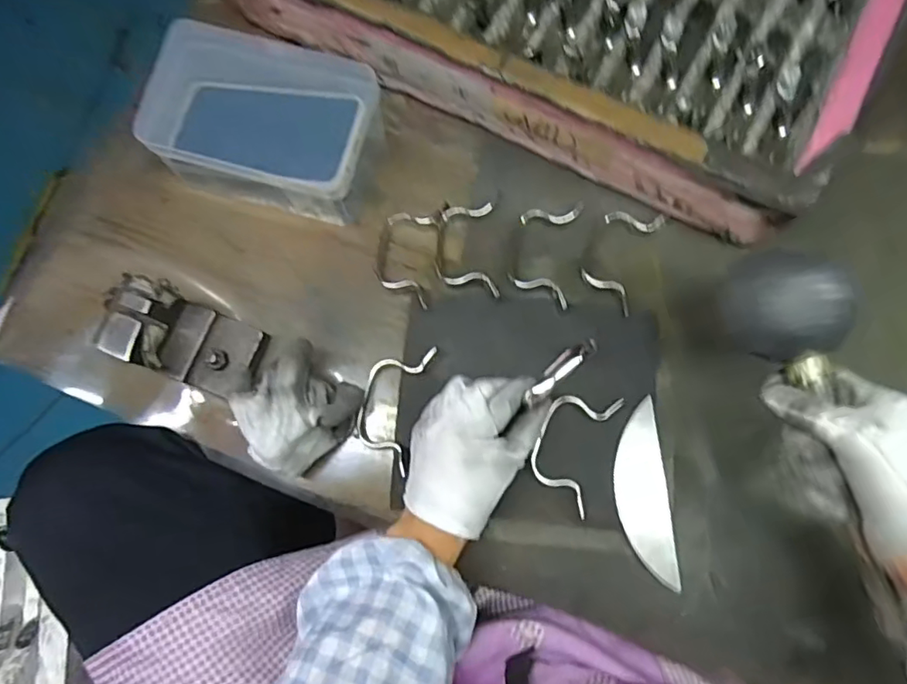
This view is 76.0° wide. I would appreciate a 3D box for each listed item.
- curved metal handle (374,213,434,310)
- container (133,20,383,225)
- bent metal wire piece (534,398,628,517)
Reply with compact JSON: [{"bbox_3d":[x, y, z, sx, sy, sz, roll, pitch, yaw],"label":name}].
[{"bbox_3d":[-0.044,-0.070,0.499,0.049,0.020,0.086,3,76,2],"label":"curved metal handle"},{"bbox_3d":[-0.156,-0.182,0.497,0.180,0.085,0.113,15,77,5],"label":"container"},{"bbox_3d":[0.093,0.080,0.450,0.050,0.013,0.092,21,77,6],"label":"bent metal wire piece"}]

